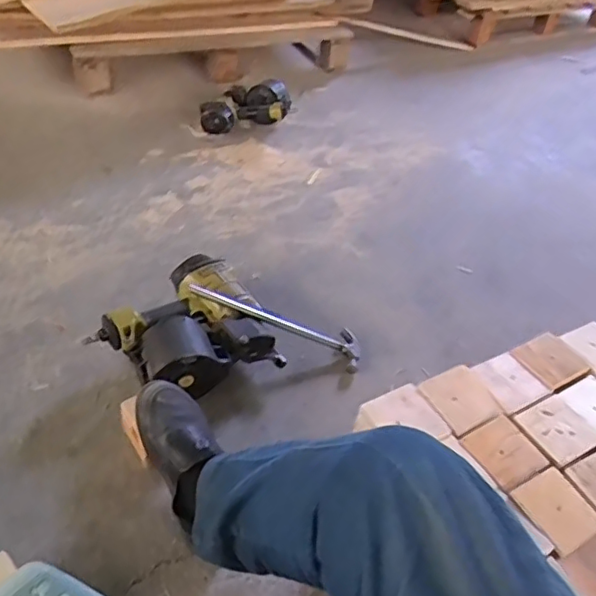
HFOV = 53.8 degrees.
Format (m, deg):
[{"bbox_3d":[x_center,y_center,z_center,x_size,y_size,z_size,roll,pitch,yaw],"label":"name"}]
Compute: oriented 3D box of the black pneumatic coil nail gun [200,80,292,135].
[{"bbox_3d":[-0.155,-0.595,1.875,0.241,0.122,0.238,21,45,14],"label":"black pneumatic coil nail gun"}]

